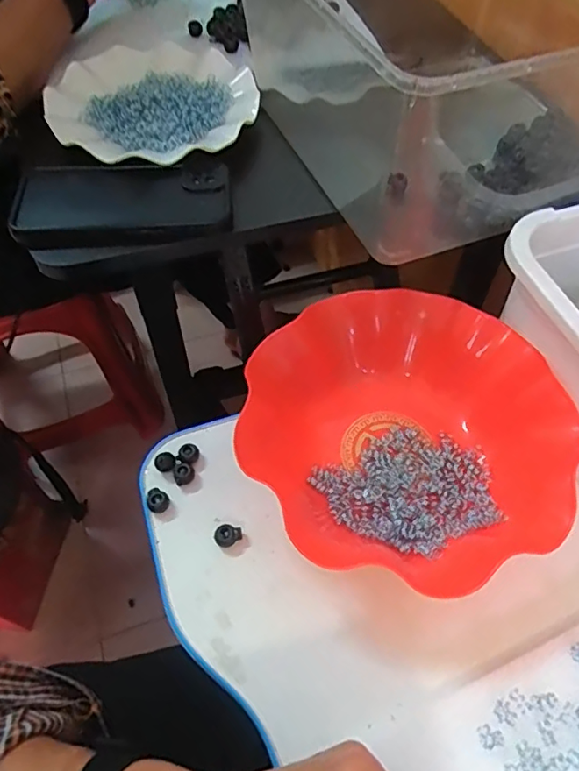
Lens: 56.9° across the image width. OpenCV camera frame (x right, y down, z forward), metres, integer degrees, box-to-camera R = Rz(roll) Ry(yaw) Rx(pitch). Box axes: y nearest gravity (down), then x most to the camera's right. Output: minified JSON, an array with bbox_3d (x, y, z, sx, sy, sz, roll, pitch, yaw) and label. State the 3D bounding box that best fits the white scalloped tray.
[{"bbox_3d":[-0.123,-0.261,0.484,0.178,0.022,0.173,-17,58,-11],"label":"white scalloped tray"}]

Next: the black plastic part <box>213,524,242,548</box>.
[{"bbox_3d":[-0.044,0.105,0.378,0.019,0.007,0.016,-25,60,-13],"label":"black plastic part"}]

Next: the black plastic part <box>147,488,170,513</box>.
[{"bbox_3d":[-0.097,0.084,0.391,0.015,0.010,0.018,-39,64,-20],"label":"black plastic part"}]

